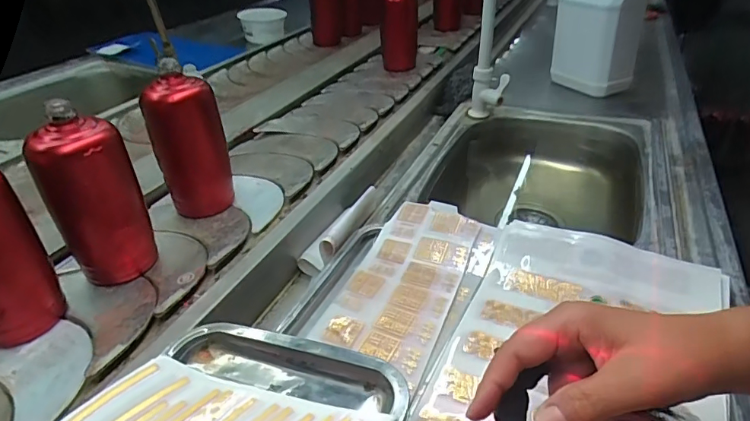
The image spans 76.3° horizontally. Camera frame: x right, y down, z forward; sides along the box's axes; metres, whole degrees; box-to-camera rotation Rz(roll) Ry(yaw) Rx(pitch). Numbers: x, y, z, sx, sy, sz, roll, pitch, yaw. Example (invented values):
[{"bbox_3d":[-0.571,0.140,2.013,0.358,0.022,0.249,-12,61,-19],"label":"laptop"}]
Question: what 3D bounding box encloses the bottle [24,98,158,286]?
[{"bbox_3d":[-0.278,-0.010,0.481,0.065,0.176,0.068,0,35,1],"label":"bottle"}]

